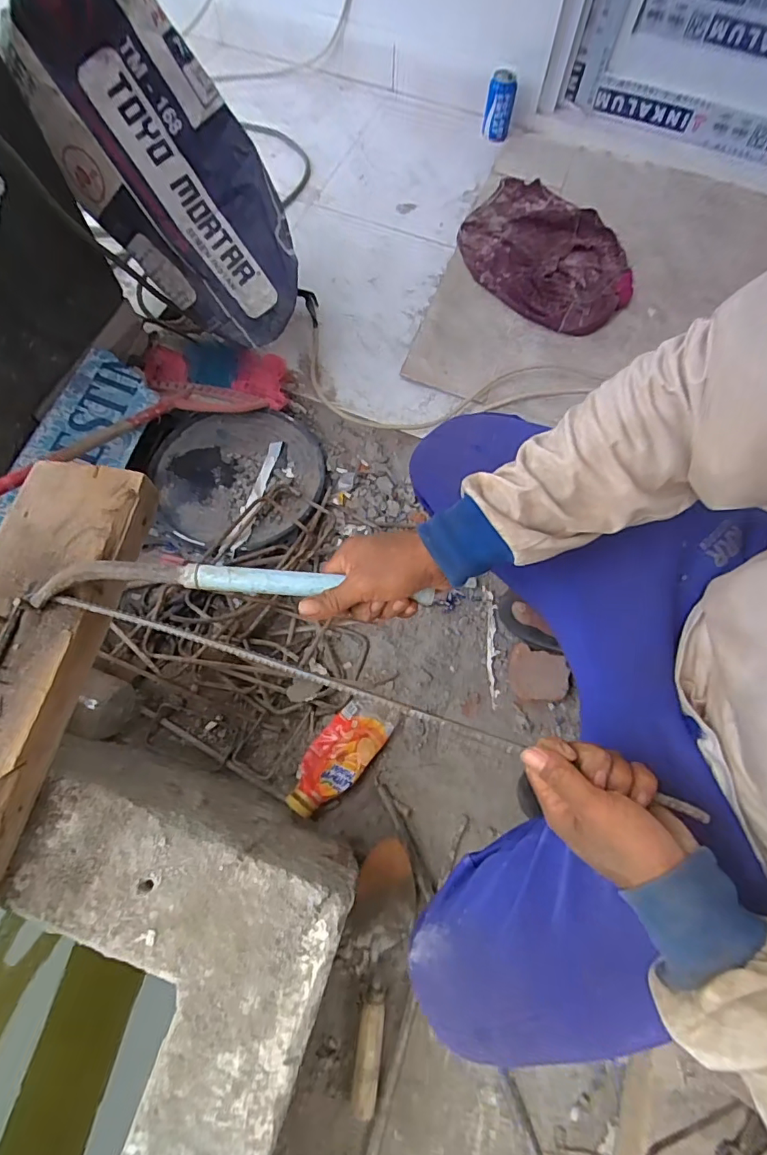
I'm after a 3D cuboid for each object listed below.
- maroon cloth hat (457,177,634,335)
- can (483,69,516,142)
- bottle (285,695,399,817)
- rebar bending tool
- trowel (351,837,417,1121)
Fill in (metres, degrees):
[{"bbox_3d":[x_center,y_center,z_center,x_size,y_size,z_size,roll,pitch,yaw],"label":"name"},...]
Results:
[{"bbox_3d":[0.362,-0.716,1.094,0.392,0.030,0.384,33,72,10],"label":"maroon cloth hat"},{"bbox_3d":[0.286,-1.156,1.230,0.065,0.114,0.071,11,70,2],"label":"can"},{"bbox_3d":[-0.058,0.244,0.698,0.079,0.041,0.182,37,73,11],"label":"bottle"},{"bbox_3d":[-0.127,0.007,0.436,0.338,0.024,0.039,2,70,-3],"label":"rebar bending tool"},{"bbox_3d":[-0.010,0.476,0.610,0.077,0.060,0.283,11,70,2],"label":"trowel"}]

